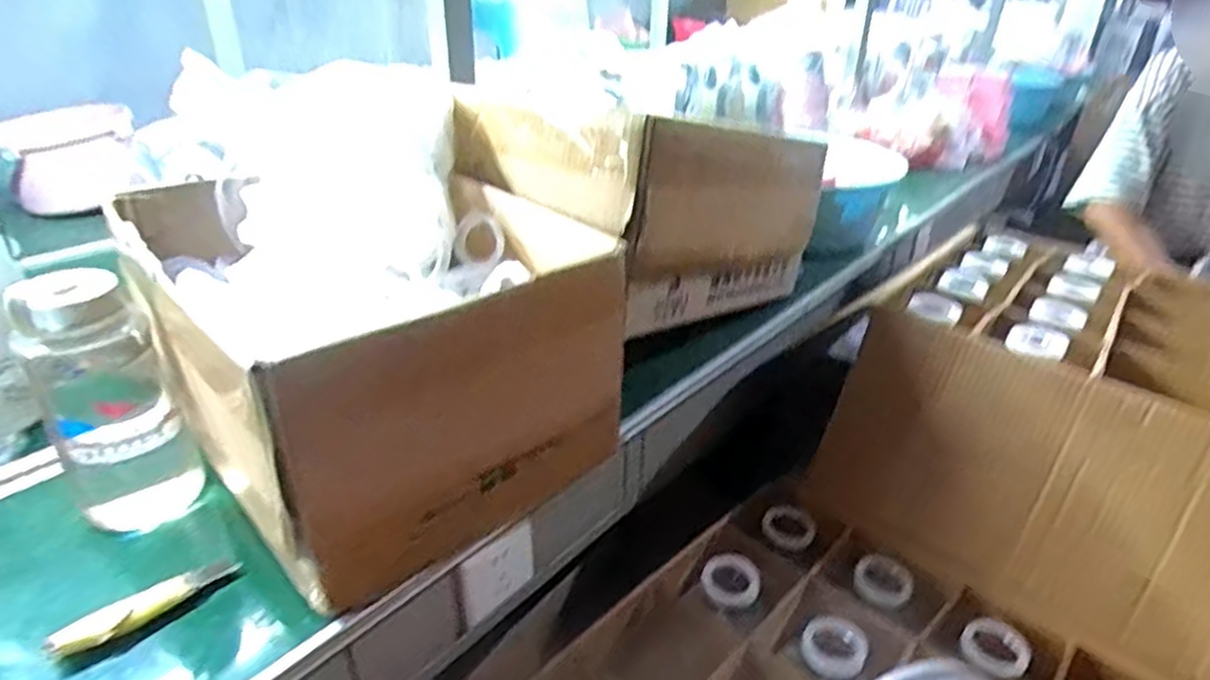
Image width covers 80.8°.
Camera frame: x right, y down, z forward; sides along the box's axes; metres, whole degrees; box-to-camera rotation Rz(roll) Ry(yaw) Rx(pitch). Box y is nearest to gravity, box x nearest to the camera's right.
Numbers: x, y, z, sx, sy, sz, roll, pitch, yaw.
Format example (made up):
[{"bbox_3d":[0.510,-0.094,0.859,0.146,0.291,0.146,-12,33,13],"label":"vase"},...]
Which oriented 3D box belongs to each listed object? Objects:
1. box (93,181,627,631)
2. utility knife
[{"bbox_3d":[-0.226,-0.011,0.632,0.291,0.224,0.407,-25,39,-38],"label":"box"},{"bbox_3d":[-0.318,0.183,0.494,0.112,0.013,0.016,-25,39,-38],"label":"utility knife"}]

